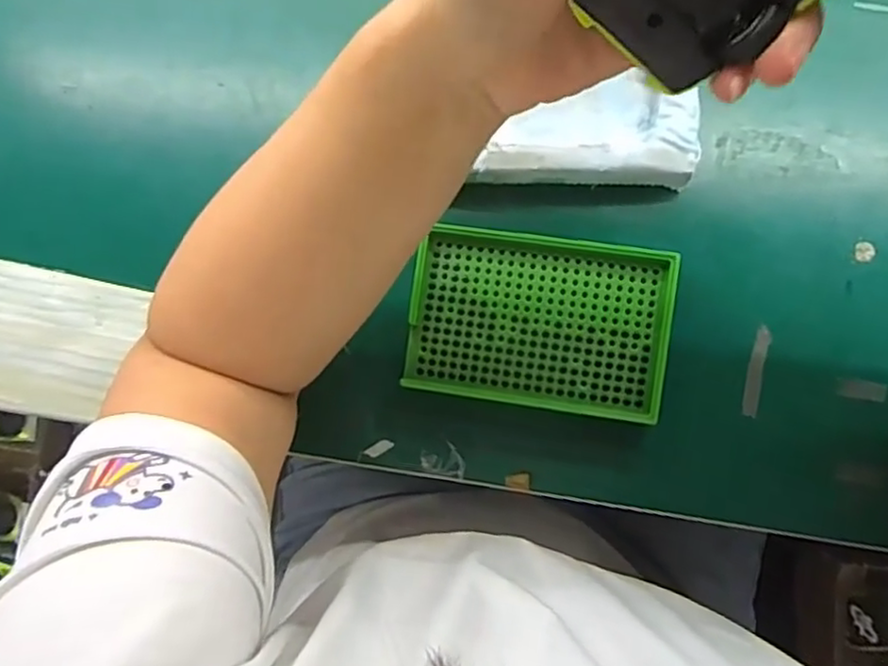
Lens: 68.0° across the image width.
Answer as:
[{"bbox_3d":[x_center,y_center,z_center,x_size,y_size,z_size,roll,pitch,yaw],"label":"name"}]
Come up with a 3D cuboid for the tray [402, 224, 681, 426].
[{"bbox_3d":[0.051,-0.006,0.363,0.135,0.025,0.093,8,89,6],"label":"tray"}]

